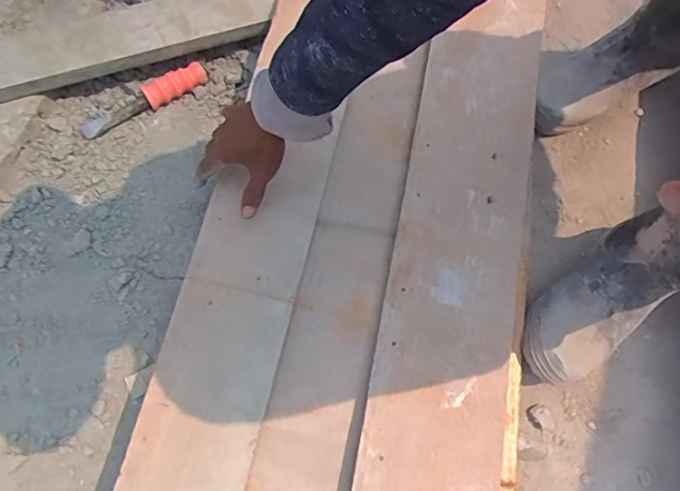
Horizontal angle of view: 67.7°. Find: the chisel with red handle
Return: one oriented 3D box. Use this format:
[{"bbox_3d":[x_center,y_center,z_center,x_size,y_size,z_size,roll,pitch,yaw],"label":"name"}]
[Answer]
[{"bbox_3d":[-0.271,-0.203,0.700,0.181,0.037,0.023,-33,78,-7],"label":"chisel with red handle"}]

